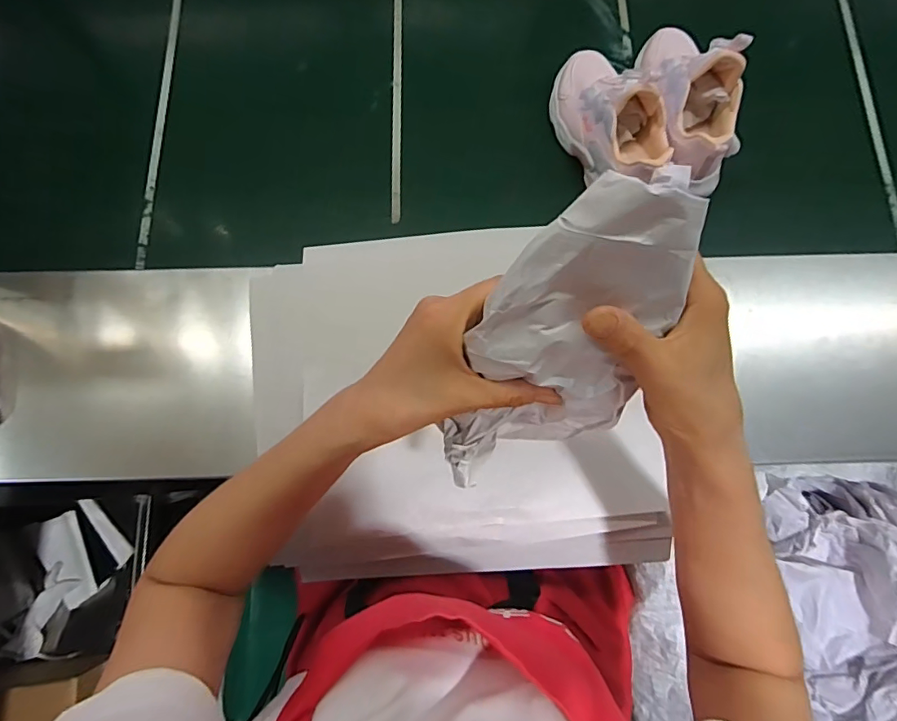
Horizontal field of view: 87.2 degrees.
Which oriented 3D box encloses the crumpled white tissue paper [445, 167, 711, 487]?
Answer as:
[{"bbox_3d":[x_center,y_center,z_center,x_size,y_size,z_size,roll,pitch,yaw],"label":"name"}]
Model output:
[{"bbox_3d":[0.062,-0.002,0.253,0.091,0.195,0.047,25,41,5],"label":"crumpled white tissue paper"}]

